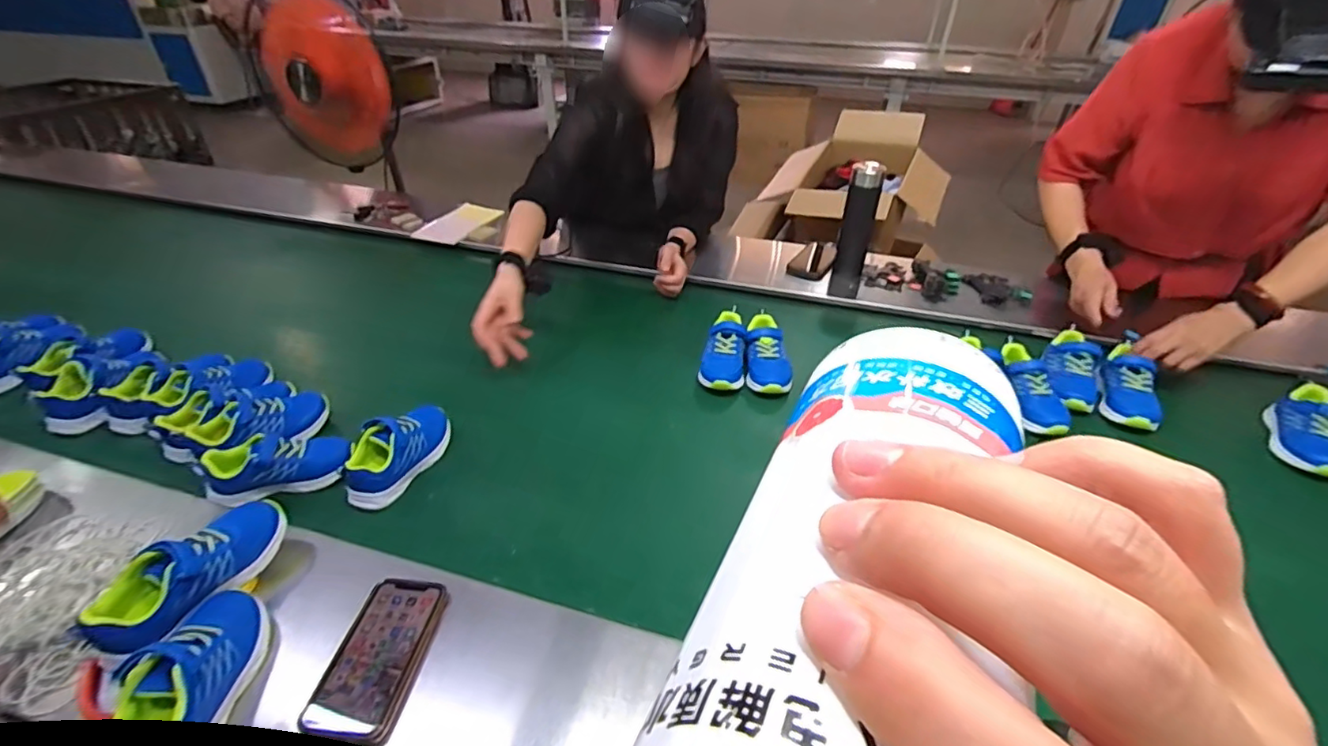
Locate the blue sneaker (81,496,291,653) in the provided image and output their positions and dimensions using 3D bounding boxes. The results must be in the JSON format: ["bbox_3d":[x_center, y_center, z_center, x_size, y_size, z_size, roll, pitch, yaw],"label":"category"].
[{"bbox_3d":[-0.460,0.200,0.574,0.064,0.086,0.173,18,40,22],"label":"blue sneaker"}]

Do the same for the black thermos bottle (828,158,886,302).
[{"bbox_3d":[0.396,-0.290,1.194,0.064,0.255,0.060,14,39,17],"label":"black thermos bottle"}]

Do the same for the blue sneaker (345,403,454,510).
[{"bbox_3d":[-0.354,0.100,0.767,0.063,0.075,0.157,15,39,18],"label":"blue sneaker"}]

